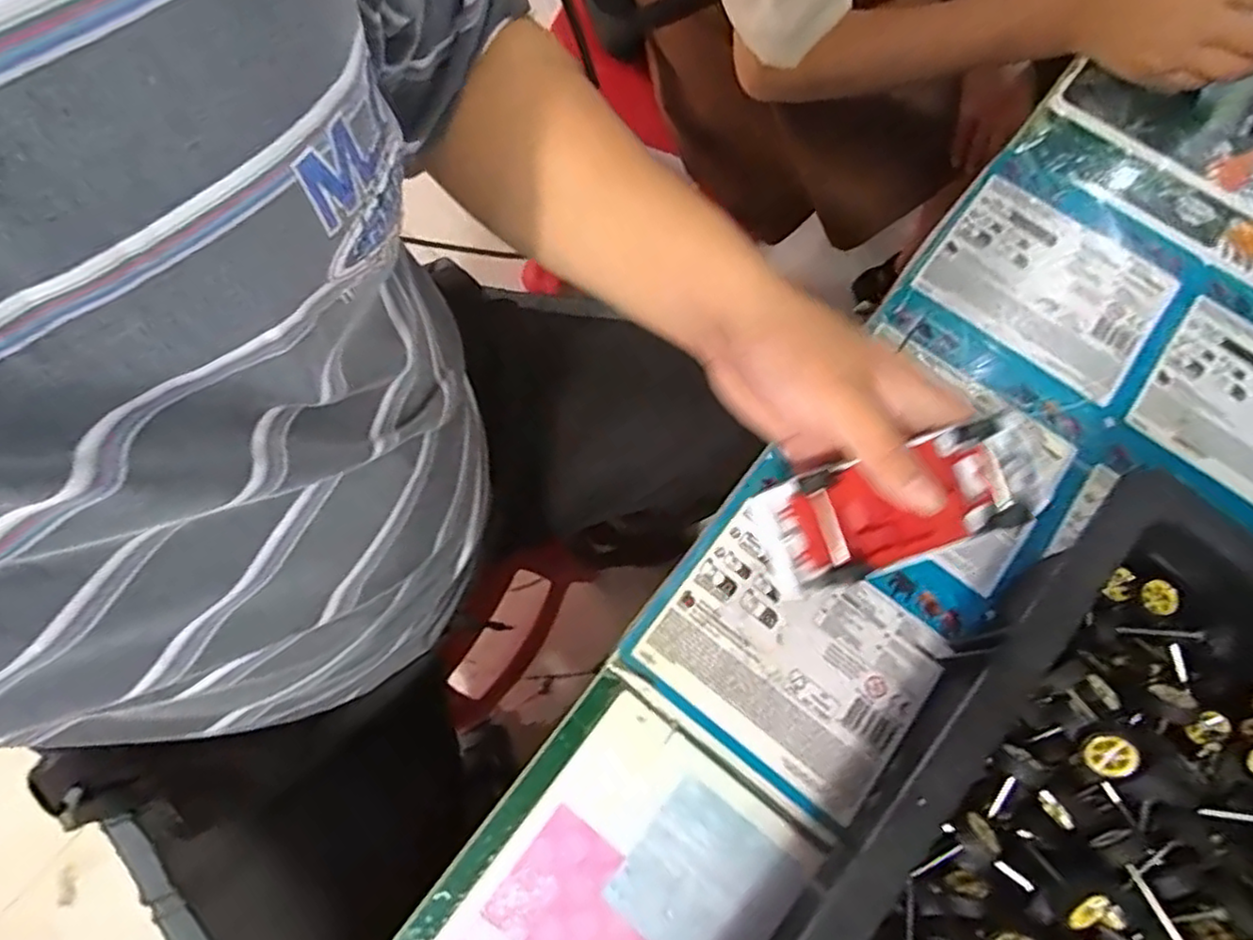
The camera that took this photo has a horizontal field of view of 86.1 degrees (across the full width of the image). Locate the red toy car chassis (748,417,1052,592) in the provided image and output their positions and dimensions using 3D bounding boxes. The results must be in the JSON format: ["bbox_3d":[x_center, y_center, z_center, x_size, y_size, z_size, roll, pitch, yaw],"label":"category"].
[{"bbox_3d":[0.127,0.016,0.313,0.129,0.024,0.050,-20,74,3],"label":"red toy car chassis"}]

